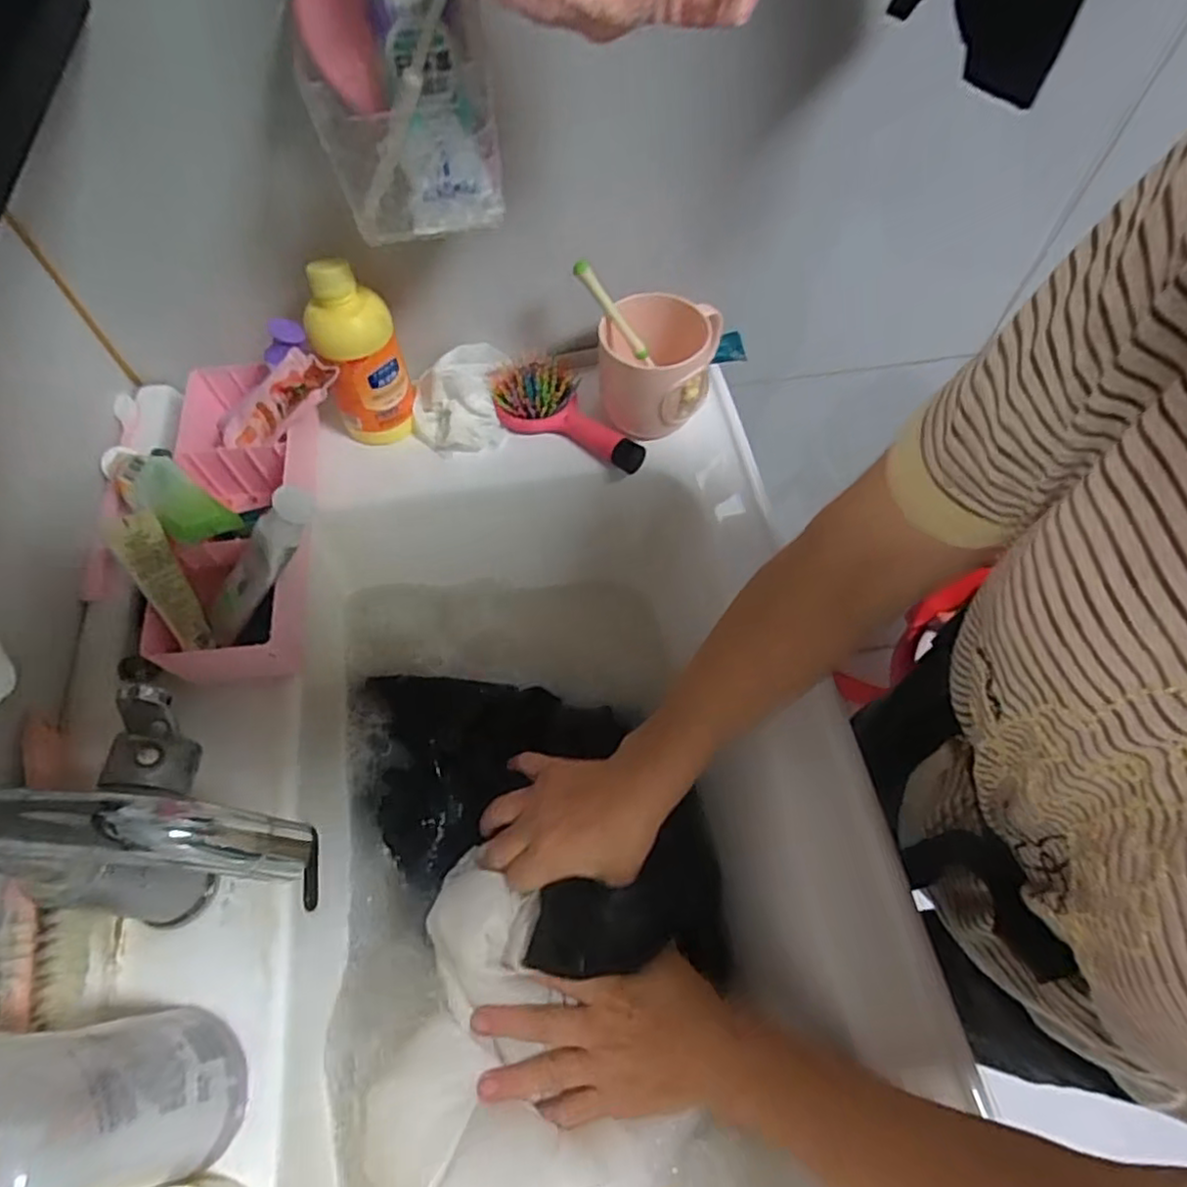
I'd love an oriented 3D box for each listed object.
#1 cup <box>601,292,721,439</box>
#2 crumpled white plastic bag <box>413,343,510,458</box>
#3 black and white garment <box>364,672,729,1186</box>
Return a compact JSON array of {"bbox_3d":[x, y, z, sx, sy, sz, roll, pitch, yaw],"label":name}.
[{"bbox_3d":[0.051,-0.184,0.548,0.087,0.088,0.095,0,60,0],"label":"cup"},{"bbox_3d":[-0.114,-0.168,0.564,0.074,0.047,0.095,-4,60,-2],"label":"crumpled white plastic bag"},{"bbox_3d":[-0.034,0.214,0.467,0.232,0.061,0.371,-10,61,-5],"label":"black and white garment"}]

